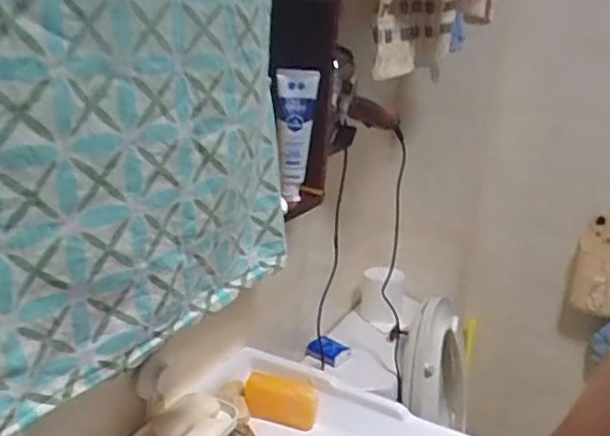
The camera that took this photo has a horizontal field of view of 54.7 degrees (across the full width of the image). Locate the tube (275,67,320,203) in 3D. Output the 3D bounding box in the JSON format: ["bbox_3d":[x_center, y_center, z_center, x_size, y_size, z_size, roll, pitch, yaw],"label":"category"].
[{"bbox_3d":[-0.014,-0.104,0.747,0.051,0.164,0.032,4,18,-1],"label":"tube"}]

